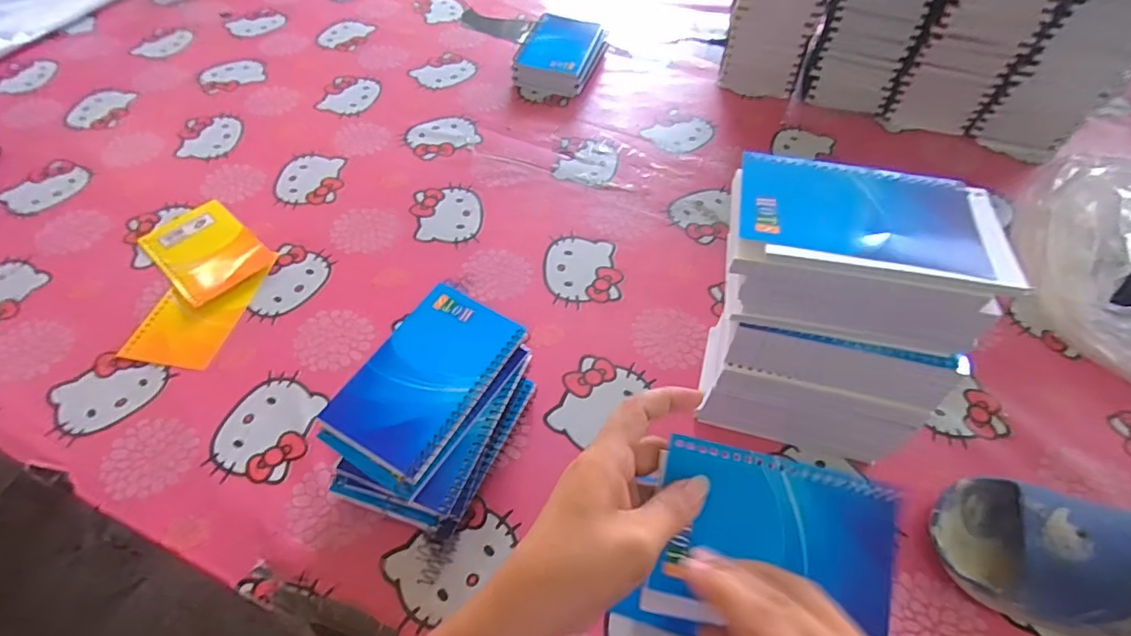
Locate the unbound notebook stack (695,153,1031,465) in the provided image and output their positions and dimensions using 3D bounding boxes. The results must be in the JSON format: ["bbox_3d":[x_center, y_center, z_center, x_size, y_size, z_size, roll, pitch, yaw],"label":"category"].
[{"bbox_3d":[0.171,0.002,0.359,0.149,0.172,0.113,13,56,8],"label":"unbound notebook stack"}]

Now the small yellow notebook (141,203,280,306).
[{"bbox_3d":[-0.344,-0.067,0.498,0.127,0.010,0.080,36,62,22],"label":"small yellow notebook"}]

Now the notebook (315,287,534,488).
[{"bbox_3d":[-0.094,0.038,0.362,0.088,0.012,0.137,26,59,17],"label":"notebook"}]

